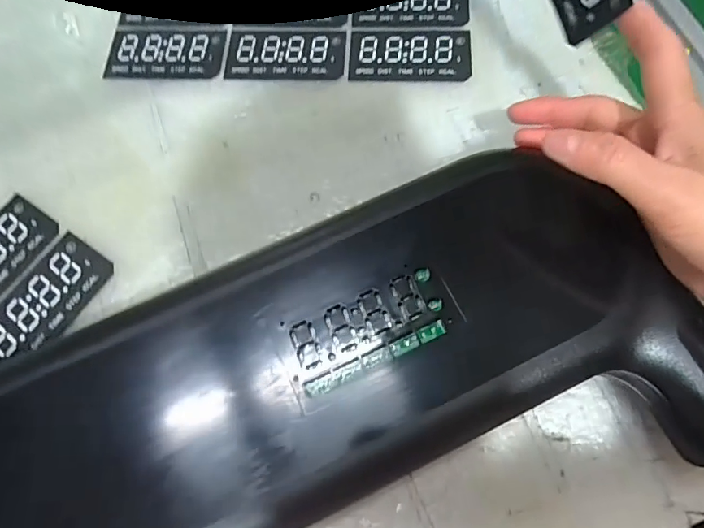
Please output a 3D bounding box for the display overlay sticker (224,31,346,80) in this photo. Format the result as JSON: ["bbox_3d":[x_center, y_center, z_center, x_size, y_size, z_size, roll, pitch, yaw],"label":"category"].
[{"bbox_3d":[-0.051,-0.163,0.367,0.090,0.004,0.047,2,70,3],"label":"display overlay sticker"}]

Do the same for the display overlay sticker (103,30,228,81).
[{"bbox_3d":[-0.147,-0.166,0.372,0.091,0.004,0.045,1,70,3],"label":"display overlay sticker"}]

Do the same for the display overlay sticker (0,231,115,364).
[{"bbox_3d":[-0.200,0.025,0.305,0.050,0.004,0.090,33,75,13],"label":"display overlay sticker"}]

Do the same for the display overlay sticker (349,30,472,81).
[{"bbox_3d":[0.044,-0.160,0.360,0.091,0.004,0.048,1,70,3],"label":"display overlay sticker"}]

